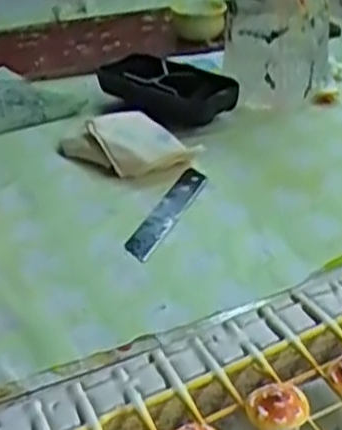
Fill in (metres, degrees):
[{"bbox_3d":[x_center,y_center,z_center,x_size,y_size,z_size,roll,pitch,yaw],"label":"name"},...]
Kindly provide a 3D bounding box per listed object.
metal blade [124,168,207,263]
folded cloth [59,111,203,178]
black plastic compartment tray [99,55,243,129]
[{"bbox_3d":[-0.002,-0.003,0.441,0.017,0.006,0.099,8,33,19],"label":"metal blade"},{"bbox_3d":[-0.029,-0.048,0.496,0.073,0.021,0.068,-17,35,-18],"label":"folded cloth"},{"bbox_3d":[-0.006,-0.096,0.567,0.060,0.029,0.110,-22,36,-24],"label":"black plastic compartment tray"}]

